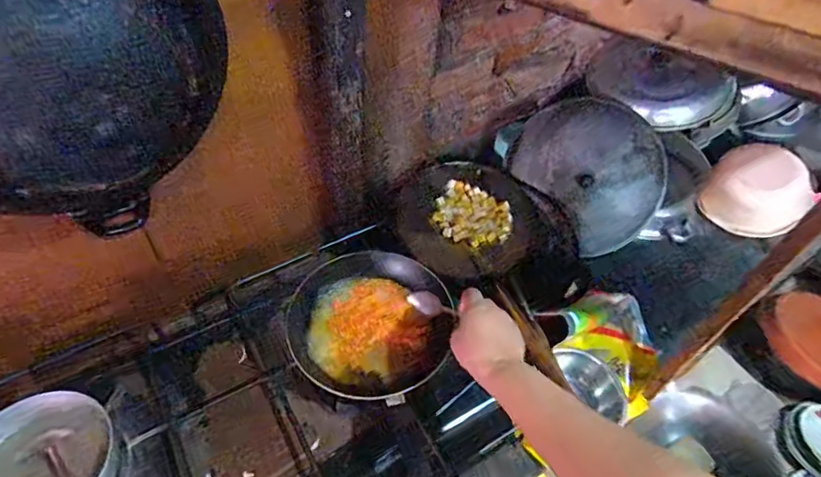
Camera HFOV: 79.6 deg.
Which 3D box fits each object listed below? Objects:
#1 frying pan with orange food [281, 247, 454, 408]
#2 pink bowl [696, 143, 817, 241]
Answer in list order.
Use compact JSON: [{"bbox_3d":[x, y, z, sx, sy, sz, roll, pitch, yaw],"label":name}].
[{"bbox_3d":[-0.064,0.113,0.719,0.238,0.056,0.216,34,55,23],"label":"frying pan with orange food"},{"bbox_3d":[0.742,-0.099,1.053,0.096,0.181,0.184,-33,58,-28],"label":"pink bowl"}]

